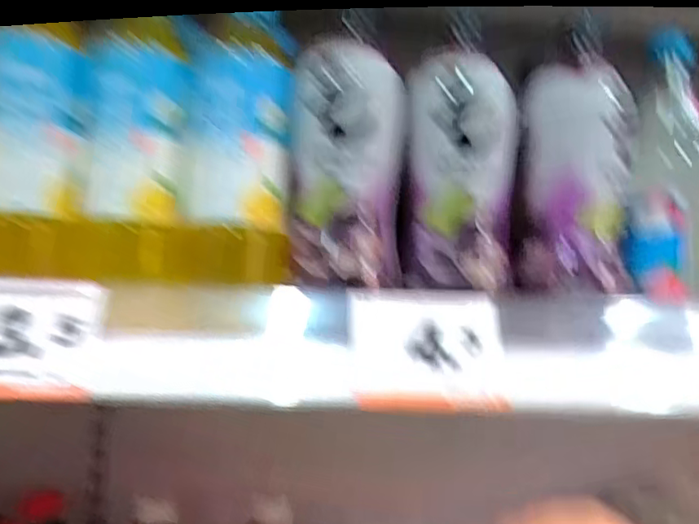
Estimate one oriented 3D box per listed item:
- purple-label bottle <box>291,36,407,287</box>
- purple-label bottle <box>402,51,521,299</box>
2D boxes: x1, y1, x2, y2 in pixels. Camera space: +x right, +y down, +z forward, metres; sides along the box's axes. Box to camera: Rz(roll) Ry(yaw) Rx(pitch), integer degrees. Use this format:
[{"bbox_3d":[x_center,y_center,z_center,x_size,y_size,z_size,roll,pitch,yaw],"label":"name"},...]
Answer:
[{"bbox_3d":[-0.001,-0.059,0.359,0.065,0.144,0.047,2,-2,3],"label":"purple-label bottle"},{"bbox_3d":[0.069,-0.055,0.368,0.065,0.141,0.058,2,-2,8],"label":"purple-label bottle"}]

